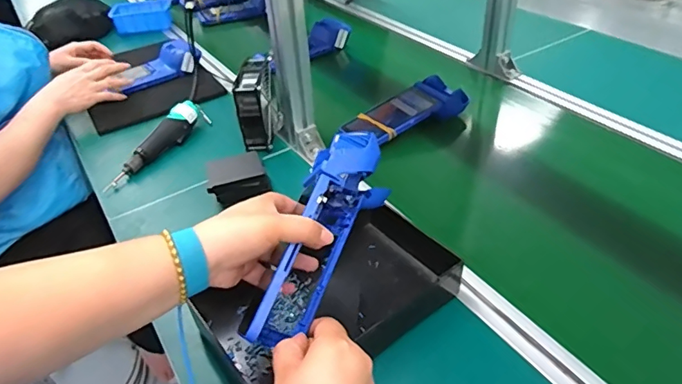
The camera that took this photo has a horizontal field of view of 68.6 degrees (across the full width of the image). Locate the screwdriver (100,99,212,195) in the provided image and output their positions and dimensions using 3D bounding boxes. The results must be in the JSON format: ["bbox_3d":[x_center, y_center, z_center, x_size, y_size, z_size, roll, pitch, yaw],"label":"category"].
[{"bbox_3d":[-0.301,-0.079,0.823,0.036,0.056,0.224,15,42,22],"label":"screwdriver"}]

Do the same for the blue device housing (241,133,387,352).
[{"bbox_3d":[-0.015,0.051,0.479,0.055,0.098,0.217,17,68,24],"label":"blue device housing"}]

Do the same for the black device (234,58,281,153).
[{"bbox_3d":[-0.137,-0.147,0.832,0.053,0.113,0.109,-1,39,5],"label":"black device"}]

